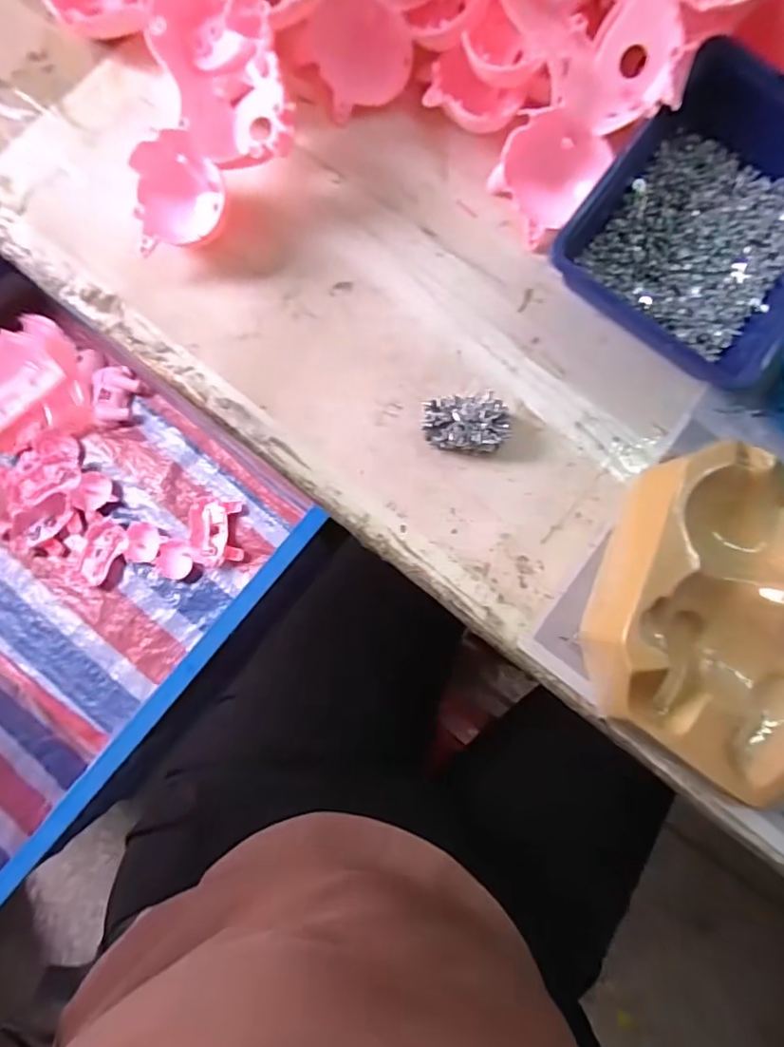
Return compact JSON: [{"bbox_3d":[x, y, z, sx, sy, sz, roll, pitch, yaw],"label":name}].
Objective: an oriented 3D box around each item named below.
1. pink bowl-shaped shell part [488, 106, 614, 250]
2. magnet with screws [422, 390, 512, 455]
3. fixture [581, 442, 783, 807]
[{"bbox_3d":[0.098,-0.230,0.364,0.055,0.051,0.052,43,83,3],"label":"pink bowl-shaped shell part"},{"bbox_3d":[0.047,-0.064,0.354,0.052,0.025,0.034,2,82,-2],"label":"magnet with screws"},{"bbox_3d":[0.194,0.055,0.324,0.140,0.056,0.187,-3,82,-5],"label":"fixture"}]

